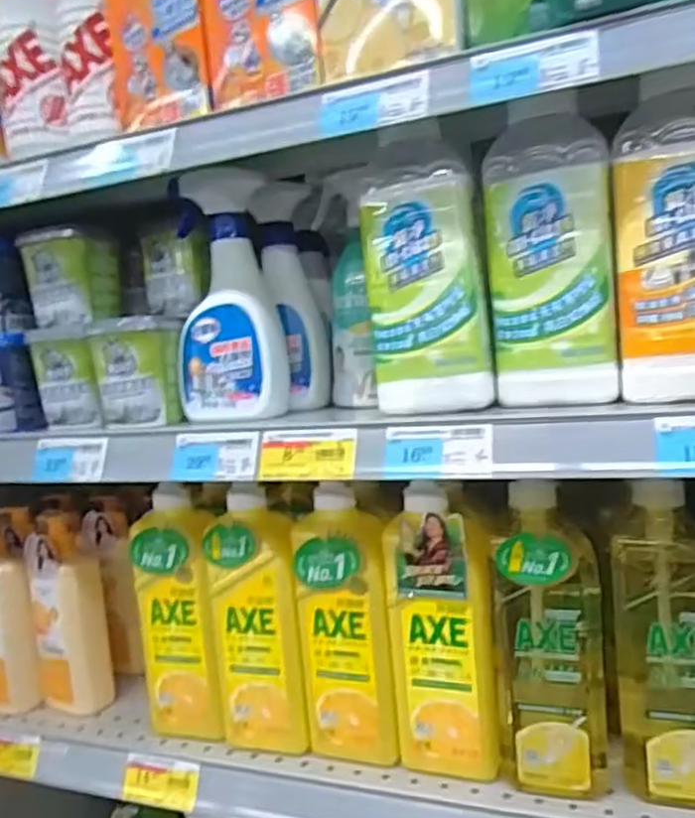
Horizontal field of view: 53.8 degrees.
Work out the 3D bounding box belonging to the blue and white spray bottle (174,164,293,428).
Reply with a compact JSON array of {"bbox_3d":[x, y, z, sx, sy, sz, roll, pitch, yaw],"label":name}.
[{"bbox_3d":[-0.108,-0.099,0.619,0.089,0.209,0.065,-1,8,29],"label":"blue and white spray bottle"}]

